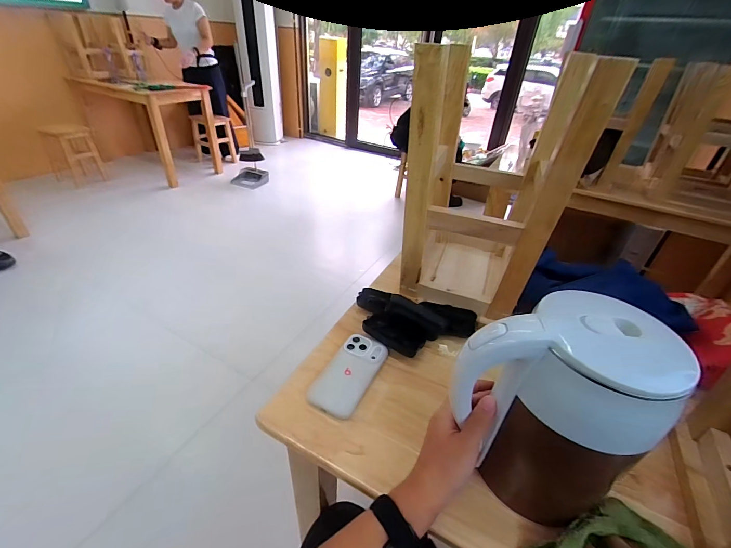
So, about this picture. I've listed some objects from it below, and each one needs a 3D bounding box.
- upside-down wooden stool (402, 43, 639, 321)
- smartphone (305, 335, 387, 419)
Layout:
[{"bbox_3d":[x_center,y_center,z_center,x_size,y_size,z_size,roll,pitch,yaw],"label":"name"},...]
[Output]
[{"bbox_3d":[0.213,-0.169,0.644,0.244,0.422,0.290,12,37,11],"label":"upside-down wooden stool"},{"bbox_3d":[-0.024,0.157,0.540,0.075,0.013,0.149,18,38,19],"label":"smartphone"}]

